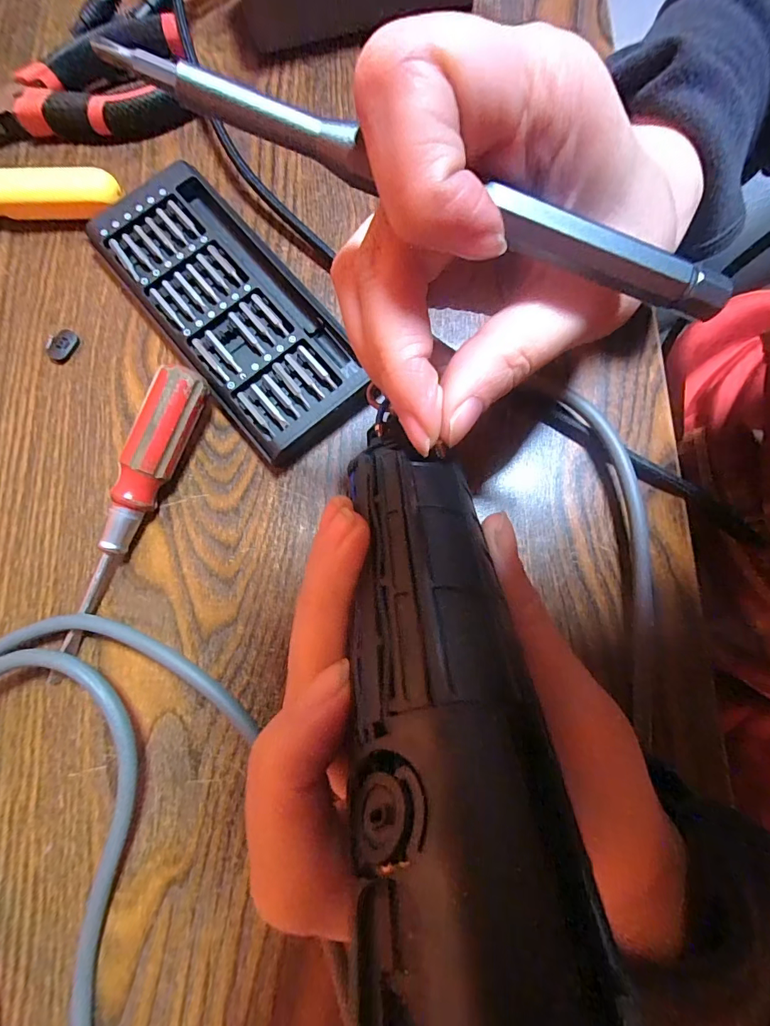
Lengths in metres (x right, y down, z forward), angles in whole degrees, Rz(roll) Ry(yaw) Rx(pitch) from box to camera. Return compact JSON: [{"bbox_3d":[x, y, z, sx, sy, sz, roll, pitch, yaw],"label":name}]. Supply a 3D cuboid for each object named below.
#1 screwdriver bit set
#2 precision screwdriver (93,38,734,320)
[{"bbox_3d":[-0.073,-0.097,0.210,0.063,0.018,0.154,-38,80,-8],"label":"screwdriver bit set"},{"bbox_3d":[0.014,-0.067,0.092,0.135,0.006,0.009,15,78,-9],"label":"precision screwdriver"}]

